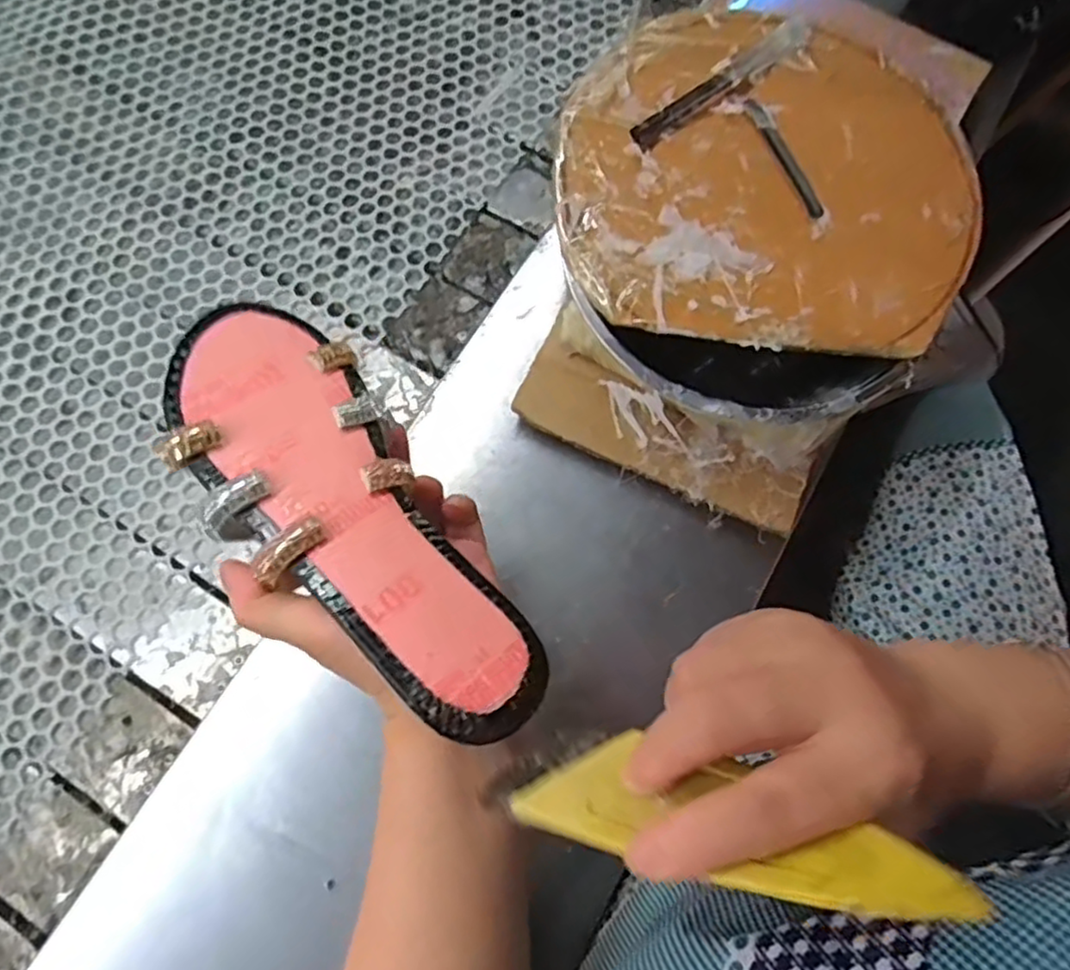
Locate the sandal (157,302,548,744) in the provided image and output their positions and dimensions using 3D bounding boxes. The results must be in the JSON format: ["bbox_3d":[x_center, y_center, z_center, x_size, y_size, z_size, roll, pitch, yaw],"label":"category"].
[{"bbox_3d":[-0.090,0.010,0.307,0.087,0.032,0.231,-32,70,-28],"label":"sandal"}]

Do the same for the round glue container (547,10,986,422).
[{"bbox_3d":[0.129,-0.158,0.418,0.234,0.059,0.244,0,75,-1],"label":"round glue container"}]

